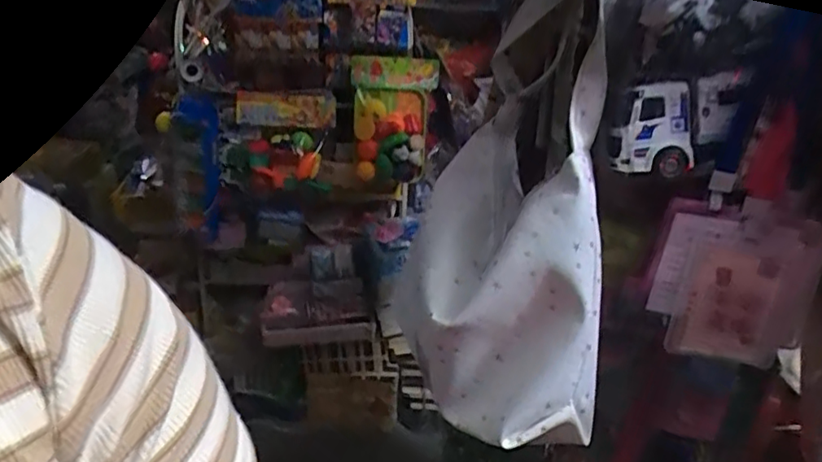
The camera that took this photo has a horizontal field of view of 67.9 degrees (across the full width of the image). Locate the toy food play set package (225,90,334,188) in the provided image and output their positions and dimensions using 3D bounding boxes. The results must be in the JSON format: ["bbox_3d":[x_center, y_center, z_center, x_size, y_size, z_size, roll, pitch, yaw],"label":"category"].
[{"bbox_3d":[-0.336,-0.230,1.541,0.276,0.231,0.055,2,25,-2],"label":"toy food play set package"}]

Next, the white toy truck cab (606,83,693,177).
[{"bbox_3d":[0.205,-0.087,0.520,0.074,0.076,0.054,13,26,19],"label":"white toy truck cab"}]

